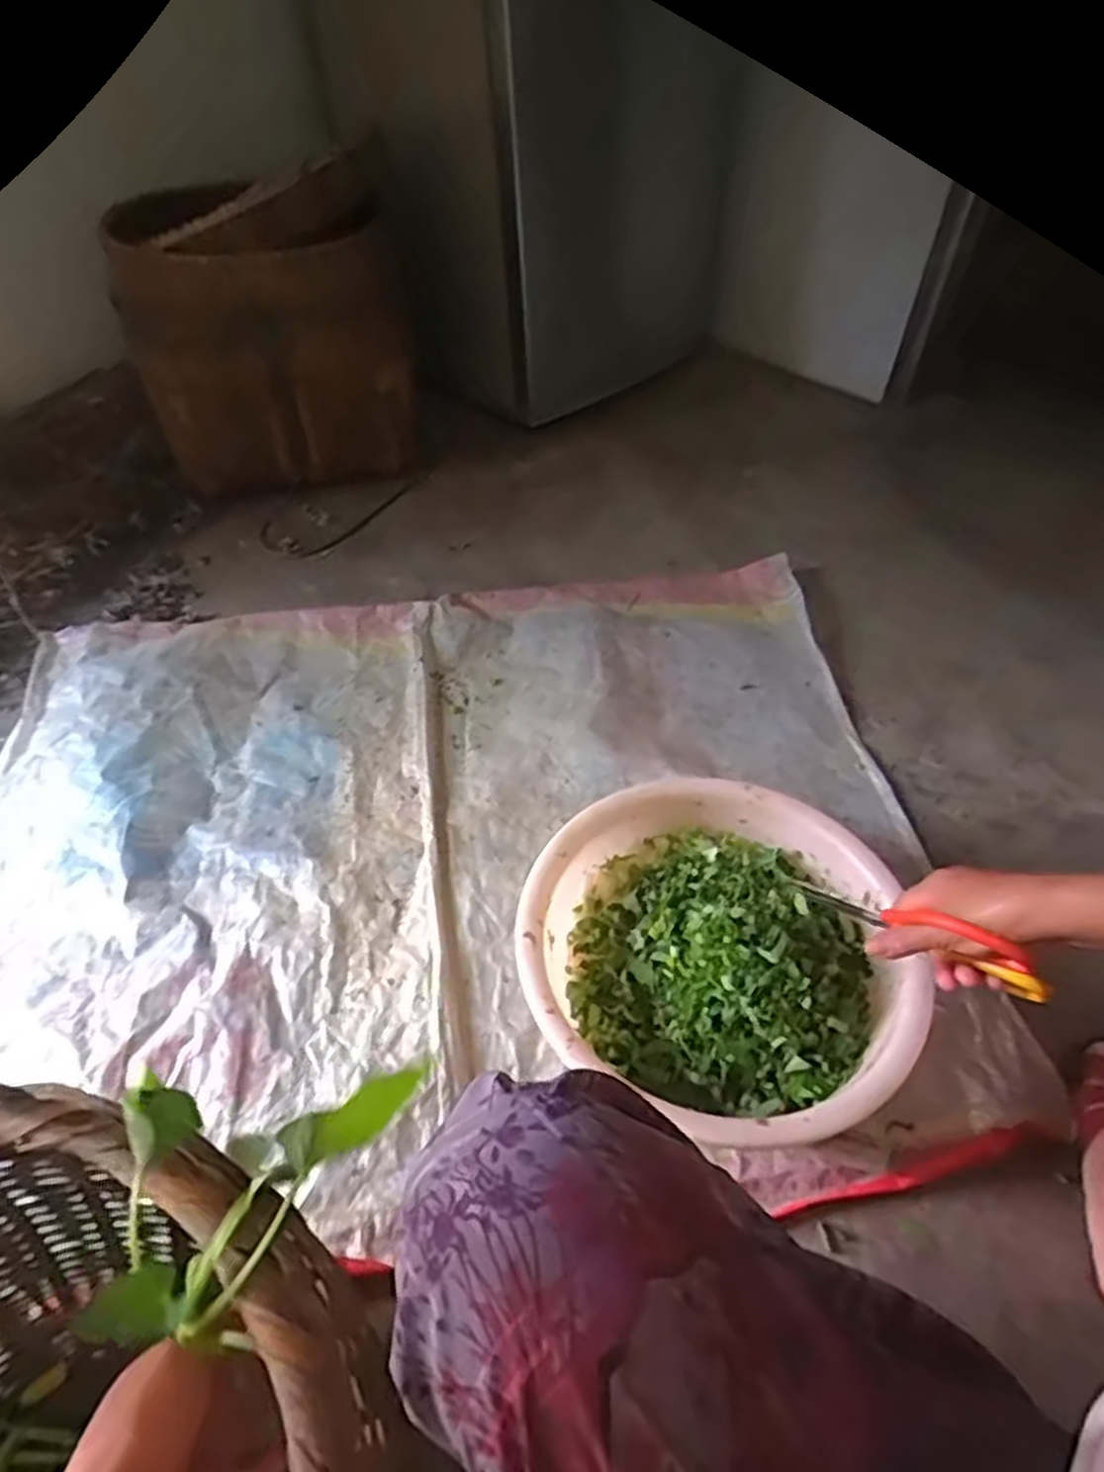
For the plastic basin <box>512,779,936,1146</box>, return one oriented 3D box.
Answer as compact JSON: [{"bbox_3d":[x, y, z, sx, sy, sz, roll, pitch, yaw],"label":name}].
[{"bbox_3d":[0.149,0.204,0.746,0.345,0.111,0.338,0,49,0],"label":"plastic basin"}]

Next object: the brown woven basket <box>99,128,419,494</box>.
[{"bbox_3d":[-0.468,-0.691,1.287,0.426,0.449,0.285,-17,51,-14],"label":"brown woven basket"}]

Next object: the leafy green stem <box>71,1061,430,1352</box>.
[{"bbox_3d":[-0.143,0.209,0.361,0.151,0.060,0.108,1,53,-1],"label":"leafy green stem"}]

